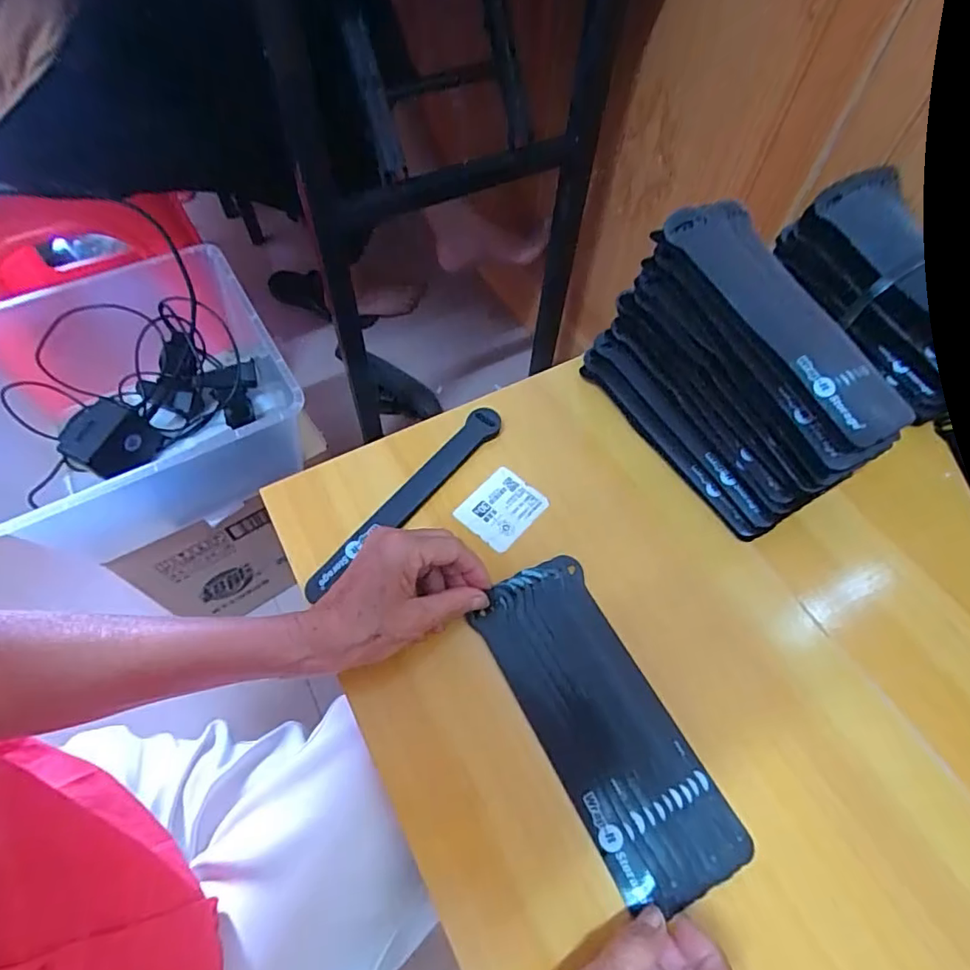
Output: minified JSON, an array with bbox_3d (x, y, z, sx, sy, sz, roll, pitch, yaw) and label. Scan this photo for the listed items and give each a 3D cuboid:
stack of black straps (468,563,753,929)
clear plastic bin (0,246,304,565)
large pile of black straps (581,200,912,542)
[{"bbox_3d":[0.071,0.141,0.334,0.080,0.008,0.197,-24,64,-15],"label":"stack of black straps"},{"bbox_3d":[-0.381,-0.090,0.620,0.306,0.146,0.301,-26,63,-16],"label":"clear plastic bin"},{"bbox_3d":[0.184,-0.083,0.400,0.103,0.135,0.203,-29,64,-17],"label":"large pile of black straps"}]

